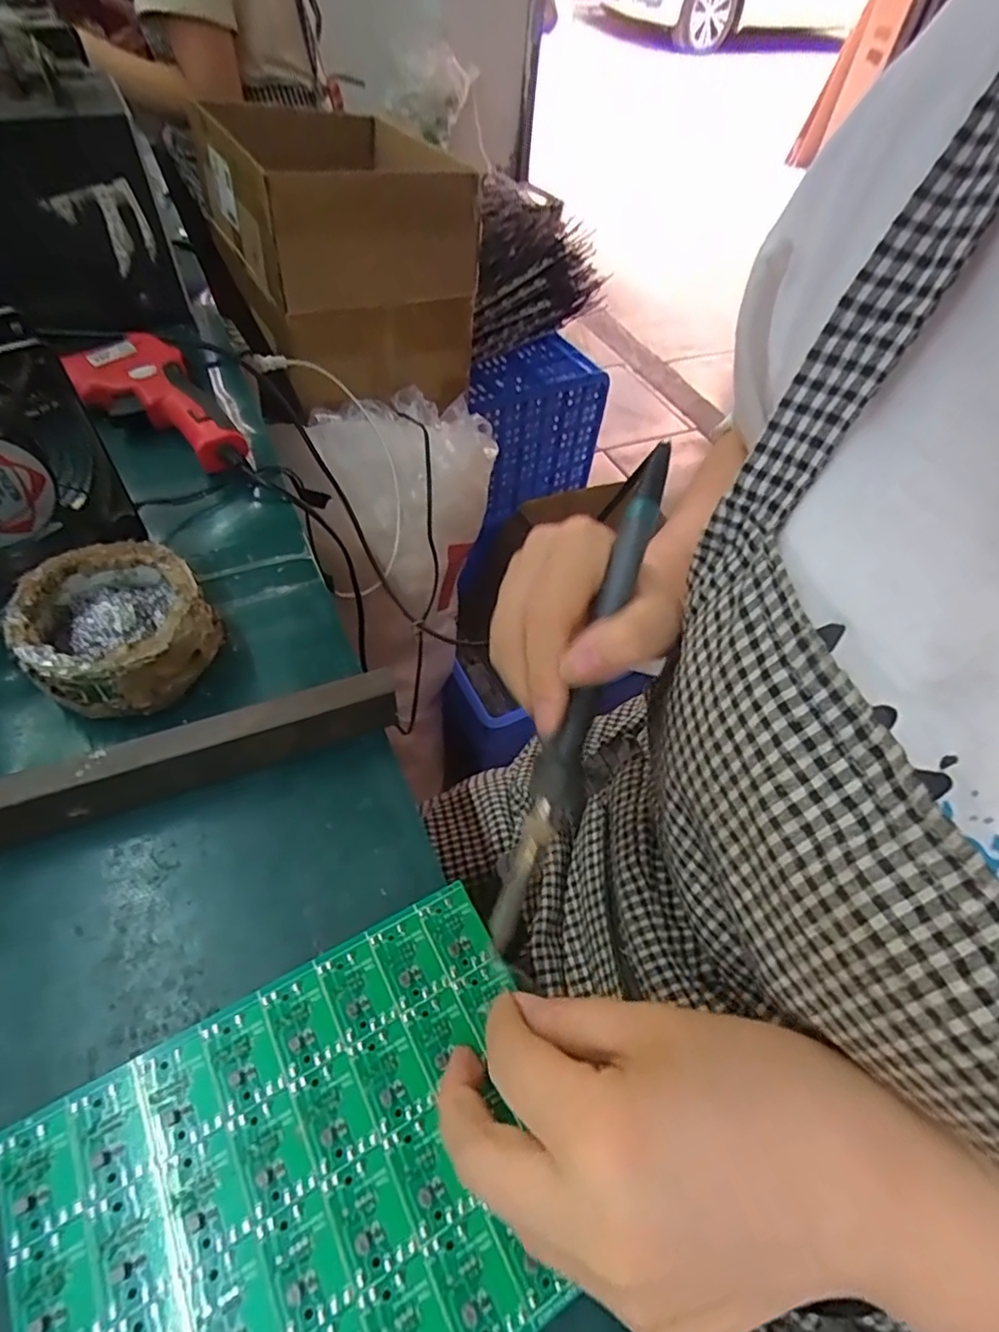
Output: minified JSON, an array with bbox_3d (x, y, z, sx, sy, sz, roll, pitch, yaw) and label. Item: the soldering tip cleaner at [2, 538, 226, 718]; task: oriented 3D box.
[{"bbox_3d":[-0.190,-0.019,0.303,0.082,0.040,0.081,3,53,-4],"label":"soldering tip cleaner"}]

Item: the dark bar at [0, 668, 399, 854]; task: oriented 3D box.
[{"bbox_3d":[-0.147,0.045,0.267,0.205,0.031,0.018,-16,57,-17],"label":"dark bar"}]

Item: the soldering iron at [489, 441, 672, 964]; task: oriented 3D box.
[{"bbox_3d":[0.032,0.011,0.228,0.018,0.014,0.199,18,87,8],"label":"soldering iron"}]

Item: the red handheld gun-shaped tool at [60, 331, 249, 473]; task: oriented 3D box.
[{"bbox_3d":[-0.243,-0.182,0.425,0.073,0.034,0.150,-28,61,-24],"label":"red handheld gun-shaped tool"}]

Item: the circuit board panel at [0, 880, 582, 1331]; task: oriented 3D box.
[{"bbox_3d":[-0.059,0.165,0.194,0.162,0.004,0.124,-23,59,-21],"label":"circuit board panel"}]

